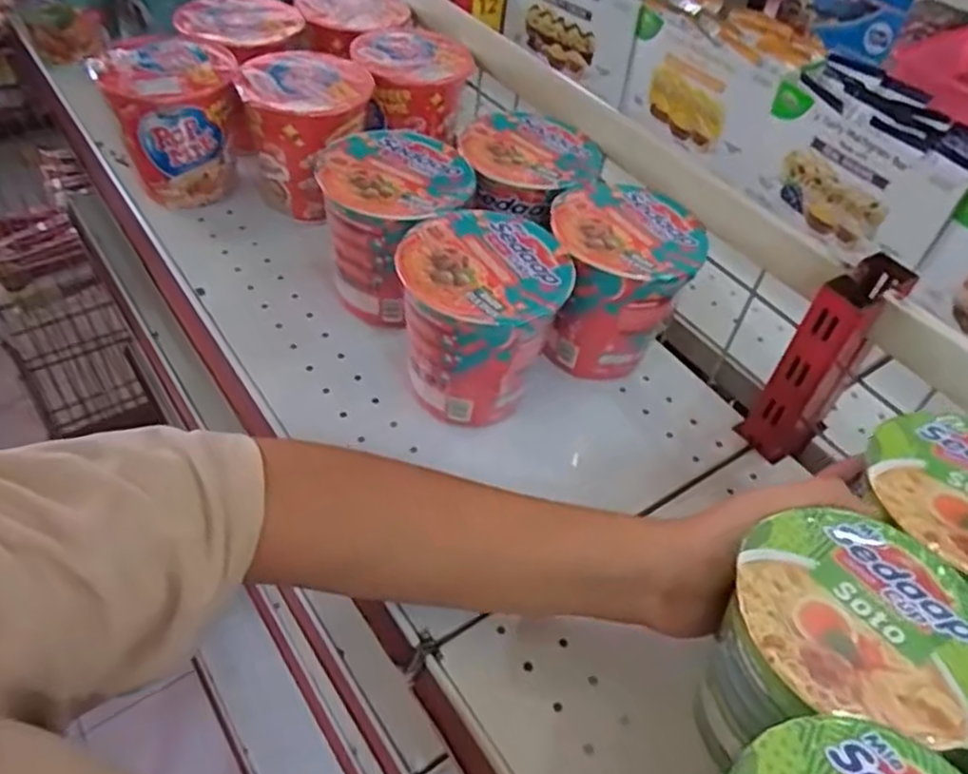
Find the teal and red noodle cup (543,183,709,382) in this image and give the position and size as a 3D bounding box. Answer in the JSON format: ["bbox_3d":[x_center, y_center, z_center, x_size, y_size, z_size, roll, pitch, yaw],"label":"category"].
[{"bbox_3d":[0.093,-0.070,0.531,0.097,0.113,0.095,6,47,-2],"label":"teal and red noodle cup"}]

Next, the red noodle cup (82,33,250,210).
[{"bbox_3d":[-0.247,-0.213,0.592,0.096,0.103,0.100,-6,49,-13],"label":"red noodle cup"}]

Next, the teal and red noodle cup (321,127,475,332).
[{"bbox_3d":[-0.061,-0.107,0.528,0.100,0.109,0.111,-26,55,-27],"label":"teal and red noodle cup"}]

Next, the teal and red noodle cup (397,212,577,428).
[{"bbox_3d":[-0.004,-0.038,0.486,0.099,0.116,0.101,4,47,-4],"label":"teal and red noodle cup"}]

